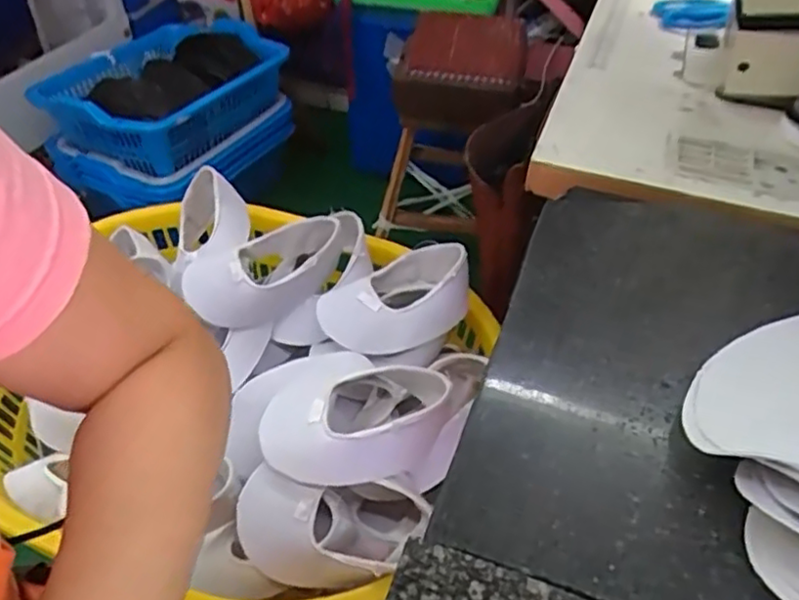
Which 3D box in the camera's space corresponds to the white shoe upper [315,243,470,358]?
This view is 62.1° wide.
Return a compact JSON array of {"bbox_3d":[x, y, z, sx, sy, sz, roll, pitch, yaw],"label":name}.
[{"bbox_3d":[0.001,-0.002,0.747,0.169,0.061,0.119,-24,49,-25],"label":"white shoe upper"}]

